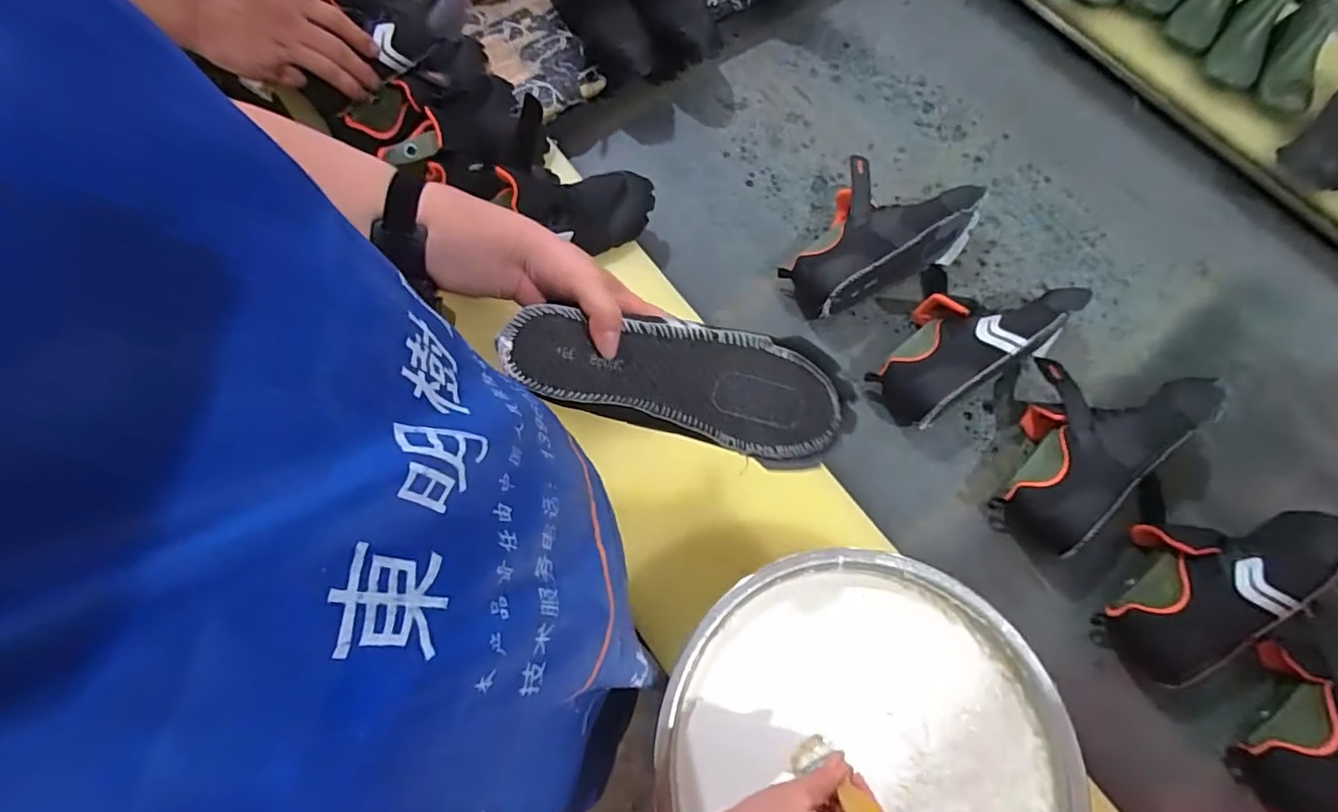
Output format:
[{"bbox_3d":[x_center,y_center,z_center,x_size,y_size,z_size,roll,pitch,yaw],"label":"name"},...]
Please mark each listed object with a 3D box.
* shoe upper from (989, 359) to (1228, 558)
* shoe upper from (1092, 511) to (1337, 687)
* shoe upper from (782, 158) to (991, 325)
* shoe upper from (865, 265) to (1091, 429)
[{"bbox_3d":[0.468,0.028,0.639,0.272,0.085,0.147,-40,76,-11],"label":"shoe upper"},{"bbox_3d":[0.583,0.170,0.603,0.266,0.079,0.123,-31,74,-8],"label":"shoe upper"},{"bbox_3d":[0.269,-0.199,0.725,0.176,0.085,0.235,32,76,11],"label":"shoe upper"},{"bbox_3d":[0.363,-0.095,0.688,0.258,0.086,0.139,-30,74,-8],"label":"shoe upper"}]

